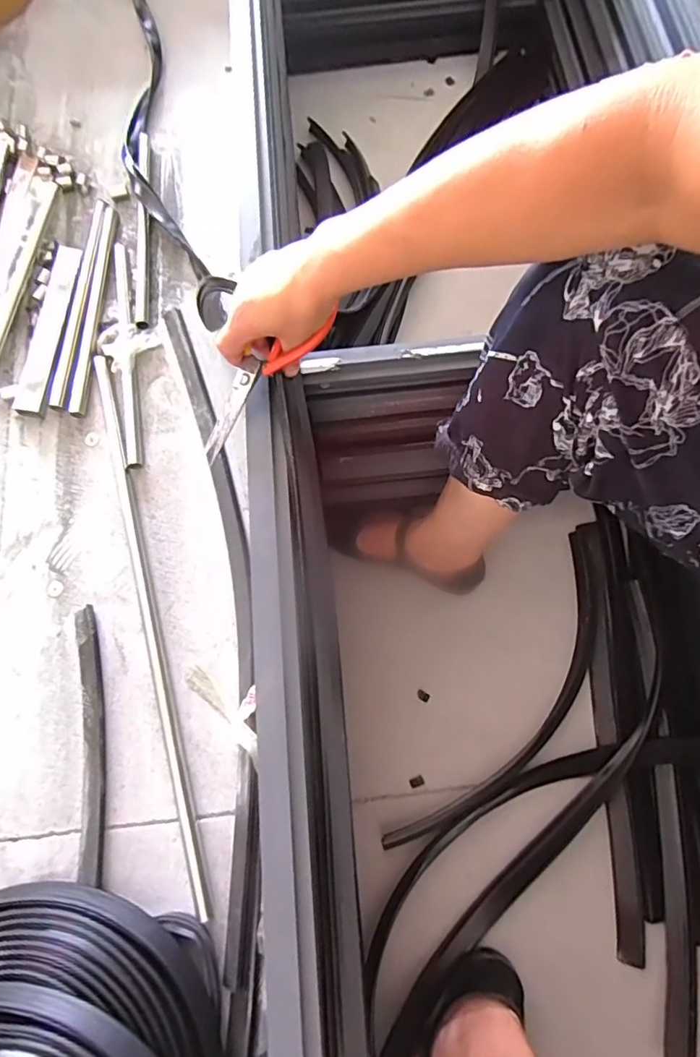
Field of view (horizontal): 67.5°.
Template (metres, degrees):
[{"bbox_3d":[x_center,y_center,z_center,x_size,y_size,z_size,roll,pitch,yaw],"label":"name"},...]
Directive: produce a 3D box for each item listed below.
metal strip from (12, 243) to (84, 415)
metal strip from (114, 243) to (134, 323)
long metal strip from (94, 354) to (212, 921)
[{"bbox_3d":[-0.517,-0.346,0.894,0.056,0.010,0.329,3,73,2],"label":"metal strip"},{"bbox_3d":[-0.398,-0.430,0.918,0.021,0.013,0.169,-12,73,-2],"label":"metal strip"},{"bbox_3d":[-0.302,0.097,0.760,0.032,0.014,0.807,-16,73,-3],"label":"long metal strip"}]

